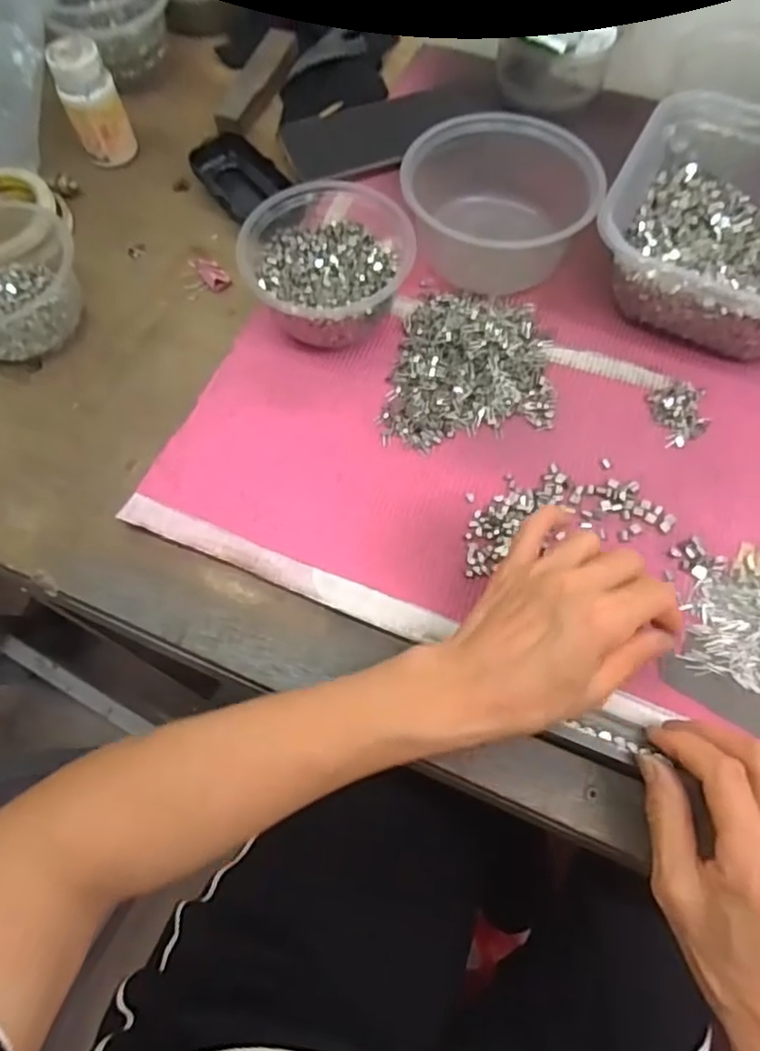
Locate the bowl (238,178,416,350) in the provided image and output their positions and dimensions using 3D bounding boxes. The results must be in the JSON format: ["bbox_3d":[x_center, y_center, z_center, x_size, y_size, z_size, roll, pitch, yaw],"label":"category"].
[{"bbox_3d":[-0.035,-0.180,0.459,0.109,0.063,0.107,0,66,1],"label":"bowl"}]

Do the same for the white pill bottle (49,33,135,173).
[{"bbox_3d":[-0.236,-0.345,0.541,0.045,0.088,0.038,-25,68,-8],"label":"white pill bottle"}]

